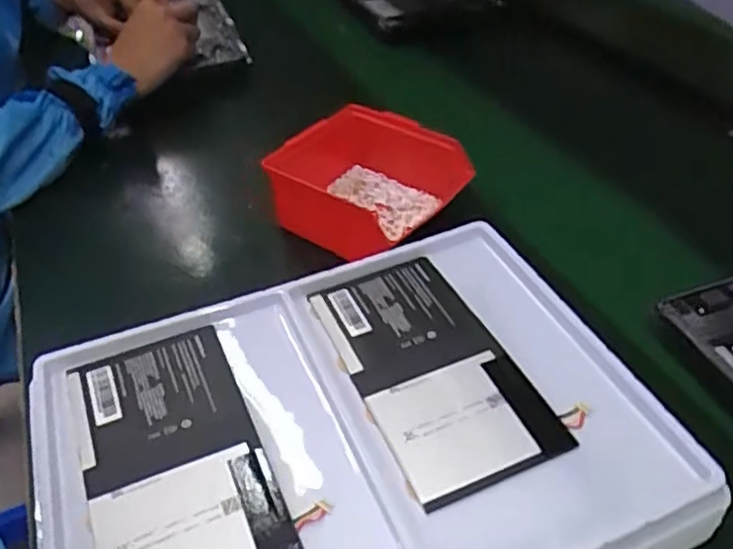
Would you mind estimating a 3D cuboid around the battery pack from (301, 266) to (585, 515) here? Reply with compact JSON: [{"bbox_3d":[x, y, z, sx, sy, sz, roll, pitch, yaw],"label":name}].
[{"bbox_3d":[0.040,0.052,0.401,0.097,0.005,0.169,-18,44,-16],"label":"battery pack"}]

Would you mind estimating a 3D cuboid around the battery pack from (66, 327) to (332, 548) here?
[{"bbox_3d":[-0.104,0.098,0.356,0.093,0.007,0.171,-20,44,-18],"label":"battery pack"}]

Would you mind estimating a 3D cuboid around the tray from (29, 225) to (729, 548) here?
[{"bbox_3d":[-0.010,0.093,0.372,0.320,0.039,0.245,-19,44,-17],"label":"tray"}]

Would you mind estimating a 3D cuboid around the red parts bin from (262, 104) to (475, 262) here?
[{"bbox_3d":[-0.012,-0.082,0.562,0.168,0.063,0.126,27,50,29],"label":"red parts bin"}]

